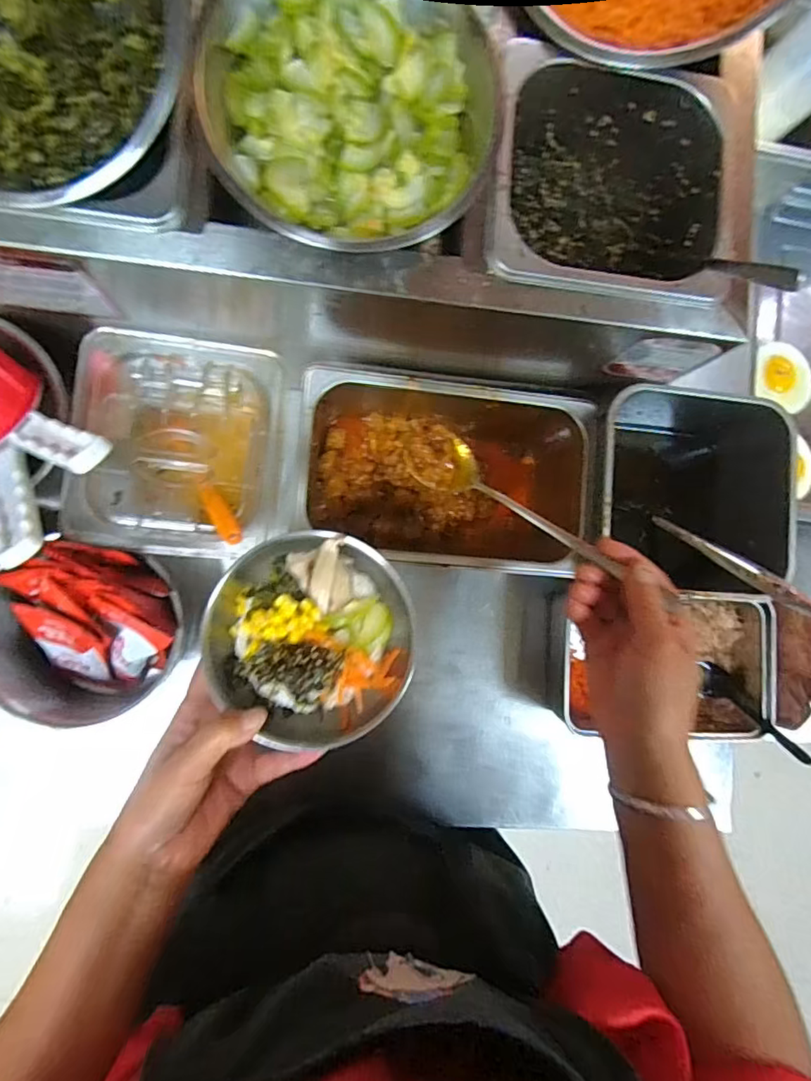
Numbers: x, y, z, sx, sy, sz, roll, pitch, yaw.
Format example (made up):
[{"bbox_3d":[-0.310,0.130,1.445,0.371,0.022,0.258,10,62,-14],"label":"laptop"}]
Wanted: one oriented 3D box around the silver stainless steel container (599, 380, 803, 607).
[{"bbox_3d":[0.249,-0.036,0.529,0.180,0.119,0.183,0,85,-7],"label":"silver stainless steel container"}]

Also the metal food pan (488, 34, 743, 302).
[{"bbox_3d":[0.141,-0.247,0.409,0.169,0.085,0.161,5,85,-7],"label":"metal food pan"}]

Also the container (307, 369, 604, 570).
[{"bbox_3d":[0.030,-0.059,0.522,0.257,0.098,0.165,10,84,-6],"label":"container"}]

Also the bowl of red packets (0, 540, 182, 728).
[{"bbox_3d":[-0.266,0.074,0.472,0.158,0.107,0.141,-34,90,-9],"label":"bowl of red packets"}]

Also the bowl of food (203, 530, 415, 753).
[{"bbox_3d":[-0.064,0.069,0.376,0.131,0.049,0.143,1,85,-7],"label":"bowl of food"}]

